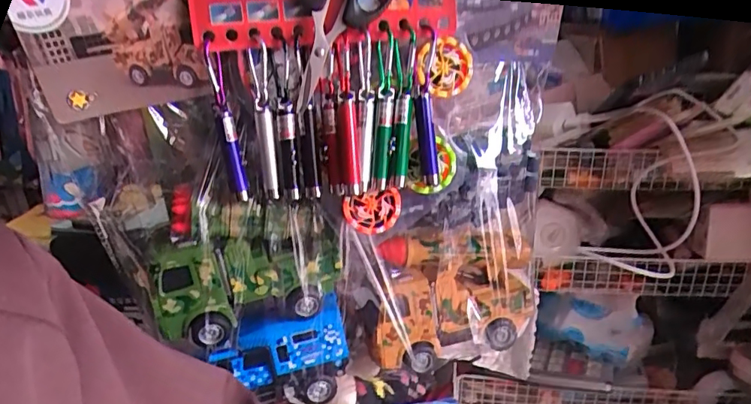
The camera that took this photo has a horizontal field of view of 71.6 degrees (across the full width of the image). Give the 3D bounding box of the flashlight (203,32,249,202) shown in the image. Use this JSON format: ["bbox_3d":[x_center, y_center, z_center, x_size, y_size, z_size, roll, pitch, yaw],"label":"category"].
[{"bbox_3d":[-0.101,-0.055,0.352,0.011,0.109,0.016,-10,20,-11],"label":"flashlight"}]

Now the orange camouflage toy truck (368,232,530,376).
[{"bbox_3d":[0.070,0.084,0.468,0.157,0.100,0.054,-9,20,-7],"label":"orange camouflage toy truck"}]

